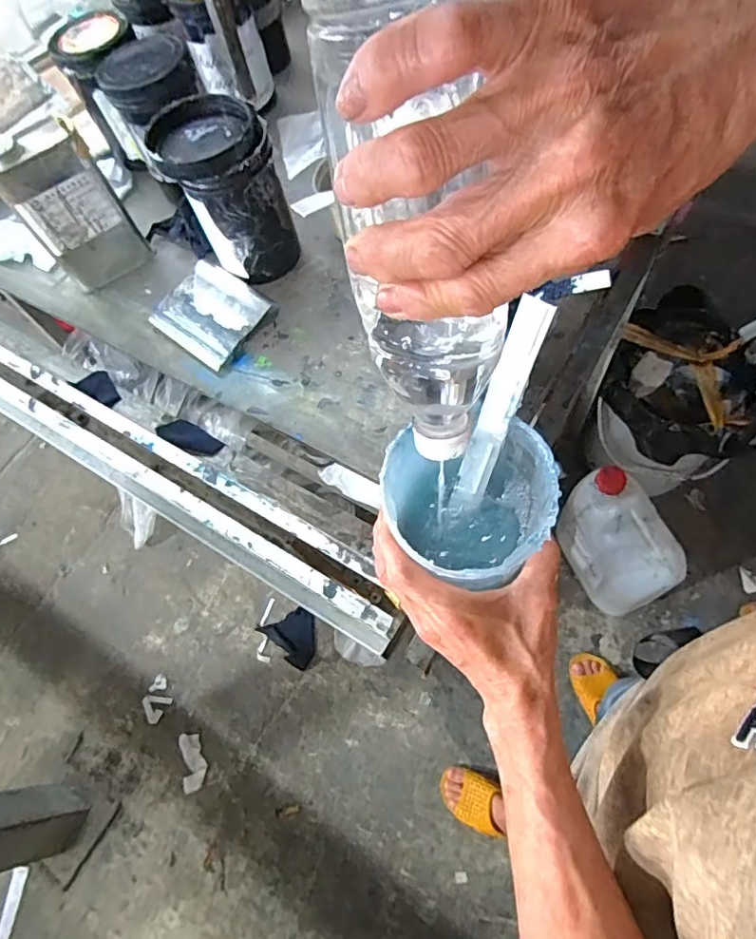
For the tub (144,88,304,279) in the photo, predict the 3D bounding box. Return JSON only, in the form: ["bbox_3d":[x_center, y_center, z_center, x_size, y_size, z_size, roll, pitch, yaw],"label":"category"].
[{"bbox_3d":[-0.171,-0.306,0.608,0.113,0.166,0.113,-3,64,7],"label":"tub"}]

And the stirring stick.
[{"bbox_3d":[0.079,-0.043,0.344,0.021,0.129,0.010,22,27,12],"label":"stirring stick"}]

